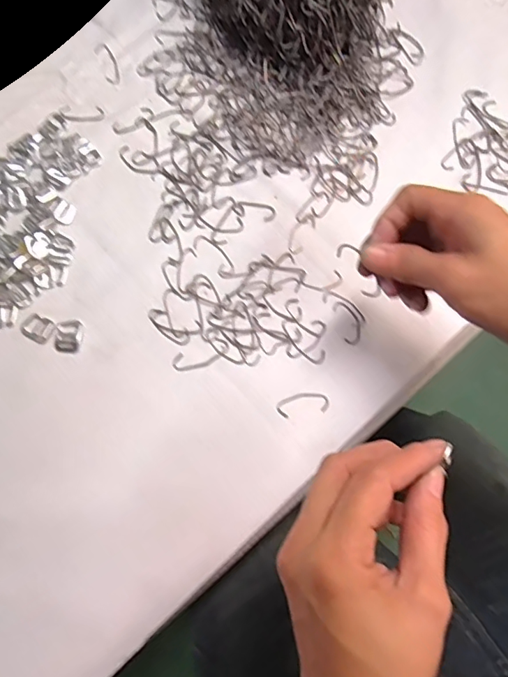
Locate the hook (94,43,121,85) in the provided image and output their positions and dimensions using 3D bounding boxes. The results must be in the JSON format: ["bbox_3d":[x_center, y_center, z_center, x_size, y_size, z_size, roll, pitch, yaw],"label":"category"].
[{"bbox_3d":[-0.130,-0.245,0.441,0.014,0.004,0.045,-23,76,-5],"label":"hook"}]

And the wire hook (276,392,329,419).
[{"bbox_3d":[0.035,0.047,0.352,0.037,0.004,0.015,-9,75,-1],"label":"wire hook"}]

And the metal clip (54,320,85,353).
[{"bbox_3d":[-0.137,-0.002,0.368,0.019,0.004,0.025,2,75,2],"label":"metal clip"}]

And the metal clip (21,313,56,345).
[{"bbox_3d":[-0.162,-0.007,0.371,0.026,0.004,0.019,24,77,7],"label":"metal clip"}]

